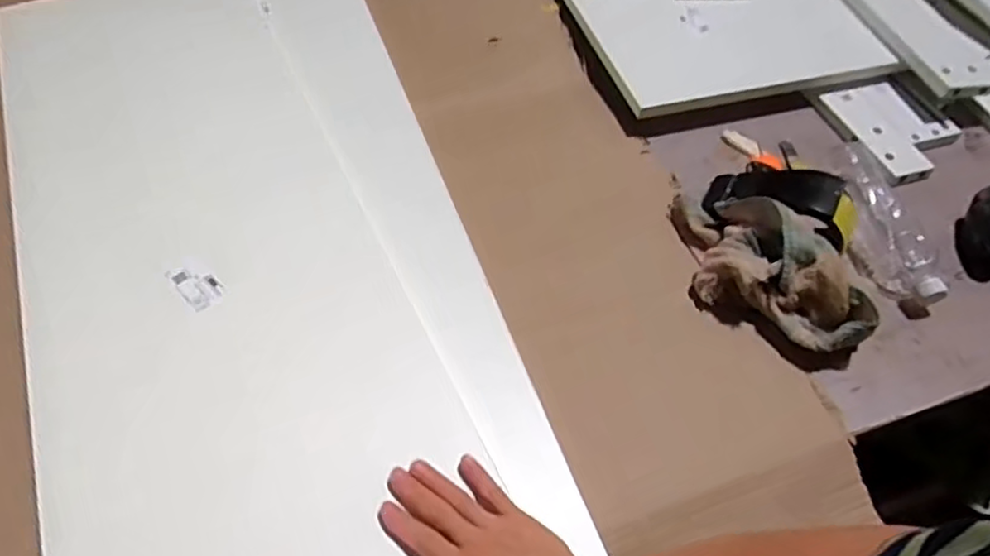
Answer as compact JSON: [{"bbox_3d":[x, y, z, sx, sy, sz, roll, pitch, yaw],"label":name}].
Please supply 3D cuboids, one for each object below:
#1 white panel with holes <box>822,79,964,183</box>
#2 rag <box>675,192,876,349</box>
[{"bbox_3d":[0.542,-0.198,0.872,0.149,0.022,0.166,-11,54,-9],"label":"white panel with holes"},{"bbox_3d":[0.275,-0.015,0.680,0.235,0.093,0.116,36,61,23],"label":"rag"}]

